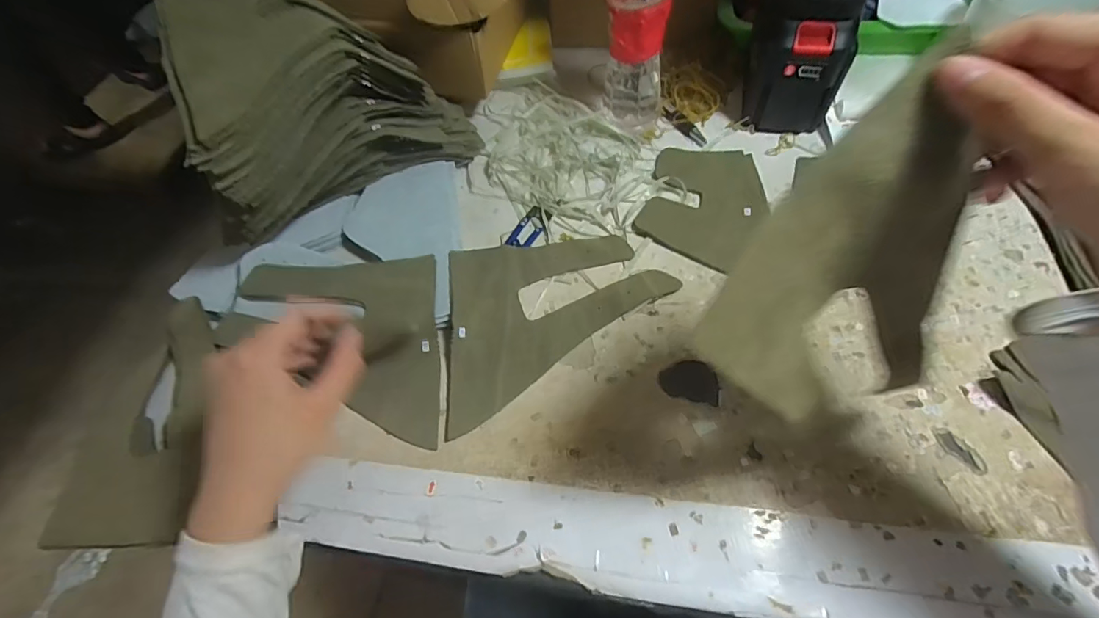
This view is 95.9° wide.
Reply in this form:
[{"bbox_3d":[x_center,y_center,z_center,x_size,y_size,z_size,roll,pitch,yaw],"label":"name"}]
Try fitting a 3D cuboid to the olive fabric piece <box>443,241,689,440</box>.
[{"bbox_3d":[-0.018,-0.009,0.406,0.200,0.014,0.127,-31,61,-18],"label":"olive fabric piece"}]

